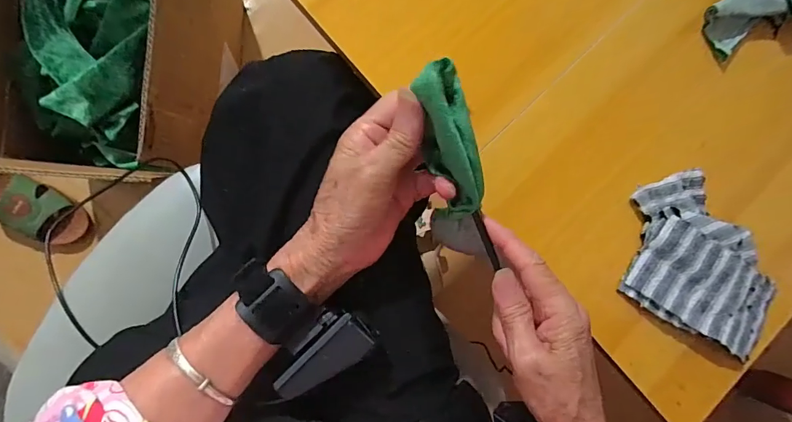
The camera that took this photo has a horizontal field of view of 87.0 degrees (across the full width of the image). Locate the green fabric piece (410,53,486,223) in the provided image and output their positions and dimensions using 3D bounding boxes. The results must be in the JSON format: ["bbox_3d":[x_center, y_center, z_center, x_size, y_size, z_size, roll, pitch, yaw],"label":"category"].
[{"bbox_3d":[0.031,-0.039,0.251,0.027,0.030,0.101,-21,123,-8],"label":"green fabric piece"}]

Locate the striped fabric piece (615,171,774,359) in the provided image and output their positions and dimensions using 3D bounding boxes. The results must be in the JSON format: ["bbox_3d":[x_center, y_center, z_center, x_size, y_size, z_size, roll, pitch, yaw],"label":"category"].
[{"bbox_3d":[0.256,0.041,0.345,0.141,0.019,0.115,29,84,-7],"label":"striped fabric piece"}]

